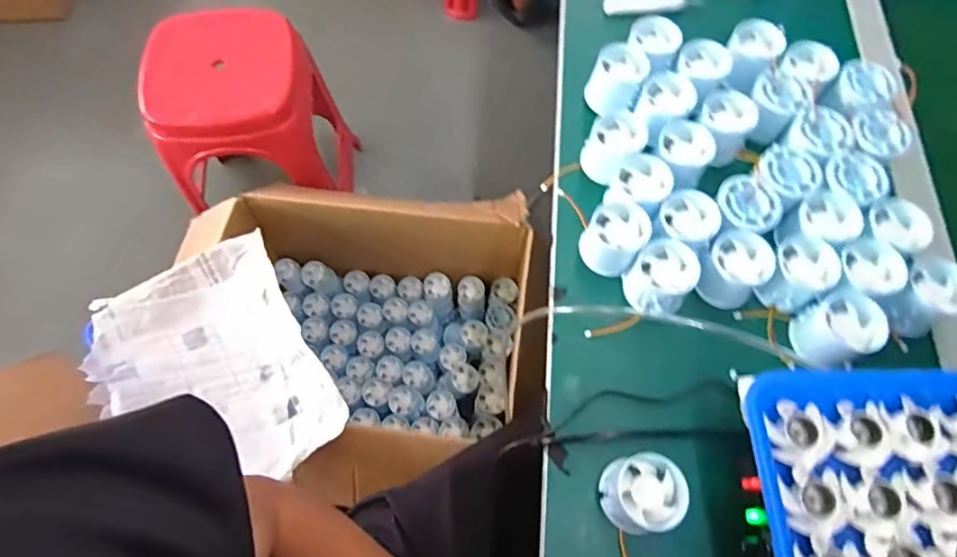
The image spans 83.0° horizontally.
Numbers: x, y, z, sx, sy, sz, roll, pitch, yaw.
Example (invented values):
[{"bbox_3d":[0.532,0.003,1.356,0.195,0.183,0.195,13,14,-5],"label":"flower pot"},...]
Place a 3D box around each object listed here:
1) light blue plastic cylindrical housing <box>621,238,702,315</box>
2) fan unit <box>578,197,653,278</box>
[{"bbox_3d":[0.165,0.000,0.489,0.058,0.044,0.056,1,67,-1],"label":"light blue plastic cylindrical housing"},{"bbox_3d":[0.127,-0.039,0.505,0.053,0.045,0.062,32,69,12],"label":"fan unit"}]

